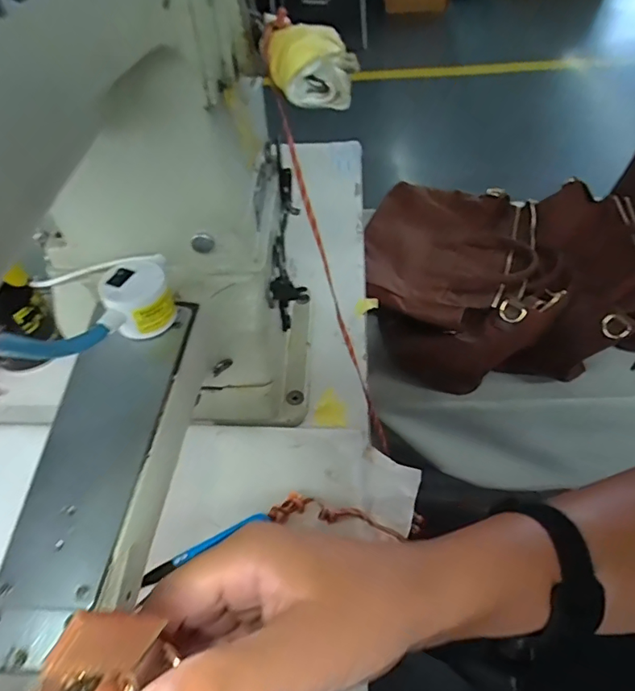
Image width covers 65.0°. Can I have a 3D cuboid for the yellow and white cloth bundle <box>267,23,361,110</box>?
[{"bbox_3d":[-0.003,-0.139,0.246,0.042,0.026,0.039,-5,51,1],"label":"yellow and white cloth bundle"}]

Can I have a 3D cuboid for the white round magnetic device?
[{"bbox_3d":[-0.104,-0.026,0.288,0.038,0.031,0.034,-22,53,-13],"label":"white round magnetic device"}]

